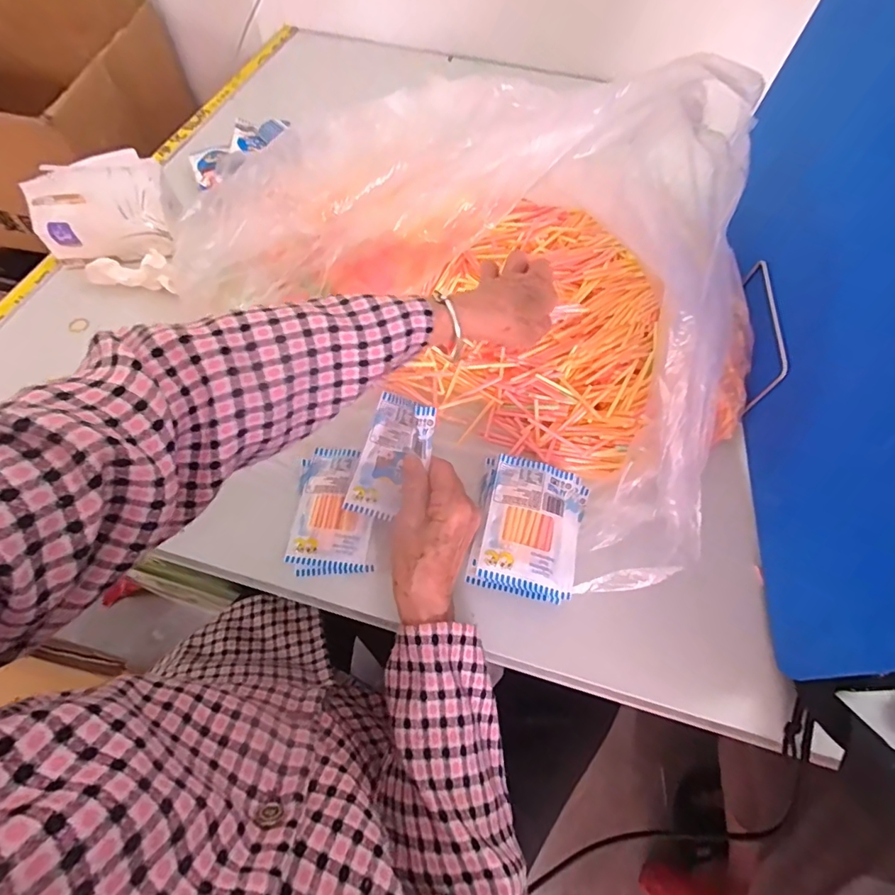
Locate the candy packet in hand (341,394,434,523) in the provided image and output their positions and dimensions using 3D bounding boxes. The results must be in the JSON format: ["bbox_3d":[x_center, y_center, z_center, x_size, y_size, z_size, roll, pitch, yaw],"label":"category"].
[{"bbox_3d":[-0.044,0.010,0.399,0.055,0.024,0.098,20,88,27],"label":"candy packet in hand"}]

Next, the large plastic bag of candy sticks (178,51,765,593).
[{"bbox_3d":[0.063,-0.165,0.445,0.492,0.192,0.366,39,66,19],"label":"large plastic bag of candy sticks"}]

